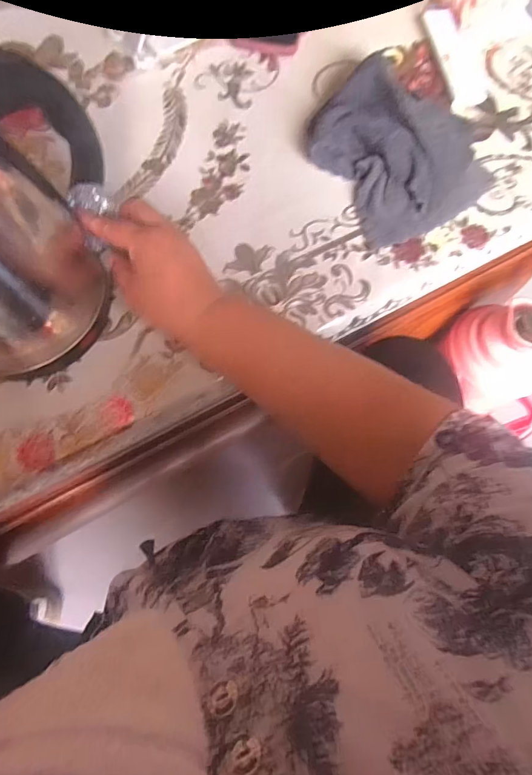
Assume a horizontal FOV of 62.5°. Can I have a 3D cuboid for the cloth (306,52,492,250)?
[{"bbox_3d":[0.143,-0.254,0.454,0.169,0.049,0.180,-29,76,-11],"label":"cloth"}]

